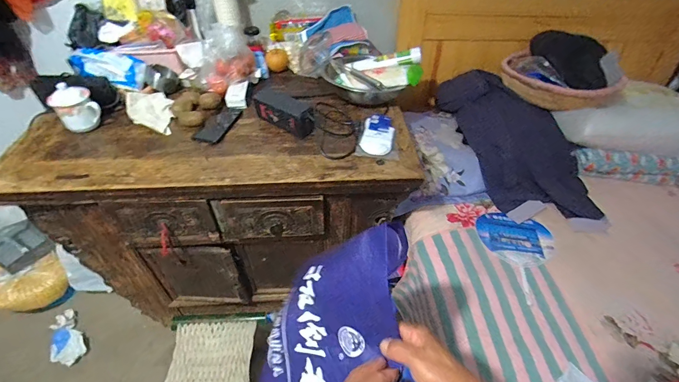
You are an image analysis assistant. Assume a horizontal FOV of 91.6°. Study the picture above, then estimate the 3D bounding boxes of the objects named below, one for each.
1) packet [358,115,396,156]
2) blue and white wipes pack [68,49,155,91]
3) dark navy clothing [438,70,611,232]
[{"bbox_3d":[0.105,-0.153,0.888,0.085,0.020,0.153,10,47,7],"label":"packet"},{"bbox_3d":[-0.662,-0.352,0.953,0.179,0.060,0.094,11,81,-20],"label":"blue and white wipes pack"},{"bbox_3d":[0.613,-0.150,1.131,0.290,0.175,0.681,-25,74,-24],"label":"dark navy clothing"}]

